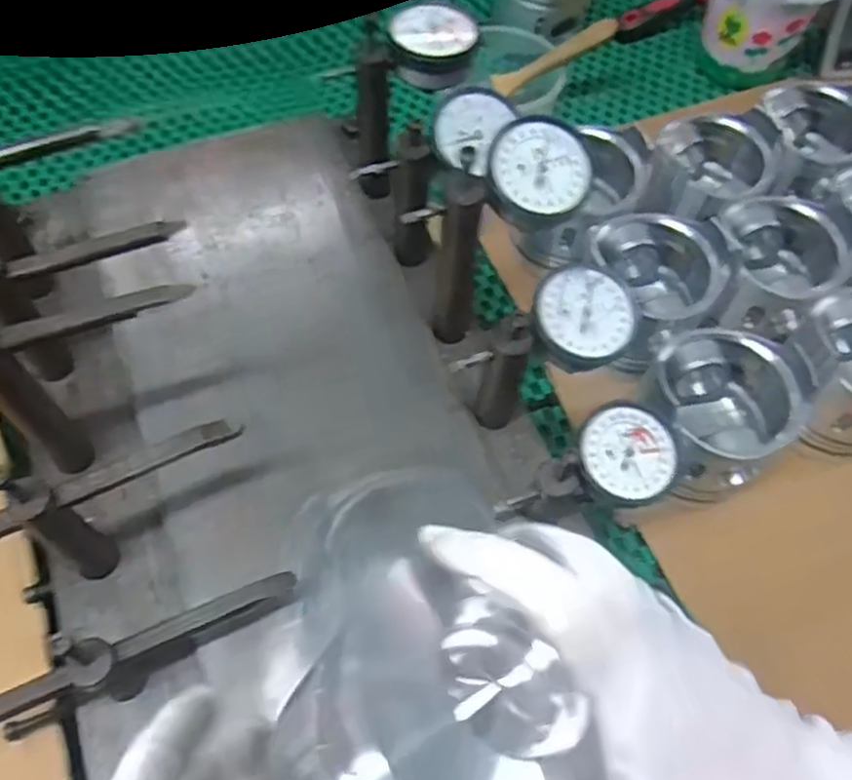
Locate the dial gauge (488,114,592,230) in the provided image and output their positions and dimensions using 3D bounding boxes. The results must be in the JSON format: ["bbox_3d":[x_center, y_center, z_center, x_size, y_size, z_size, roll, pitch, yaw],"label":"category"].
[{"bbox_3d":[0.055,-0.108,0.384,0.052,0.026,0.052,2,79,-10],"label":"dial gauge"}]

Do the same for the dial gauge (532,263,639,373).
[{"bbox_3d":[0.080,-0.035,0.393,0.053,0.025,0.053,3,74,-9],"label":"dial gauge"}]

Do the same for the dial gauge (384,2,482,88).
[{"bbox_3d":[0.004,-0.206,0.453,0.053,0.027,0.044,9,60,4],"label":"dial gauge"}]

